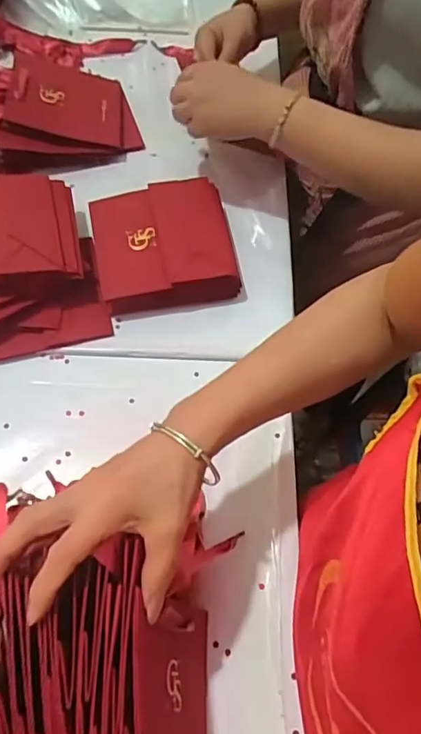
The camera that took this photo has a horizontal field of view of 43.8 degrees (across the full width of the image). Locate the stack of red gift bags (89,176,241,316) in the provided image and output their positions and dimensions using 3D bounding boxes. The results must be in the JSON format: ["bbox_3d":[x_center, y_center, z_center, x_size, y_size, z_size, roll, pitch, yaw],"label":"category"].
[{"bbox_3d":[-0.051,-0.131,0.577,0.143,0.048,0.142,-10,63,-7],"label":"stack of red gift bags"}]

